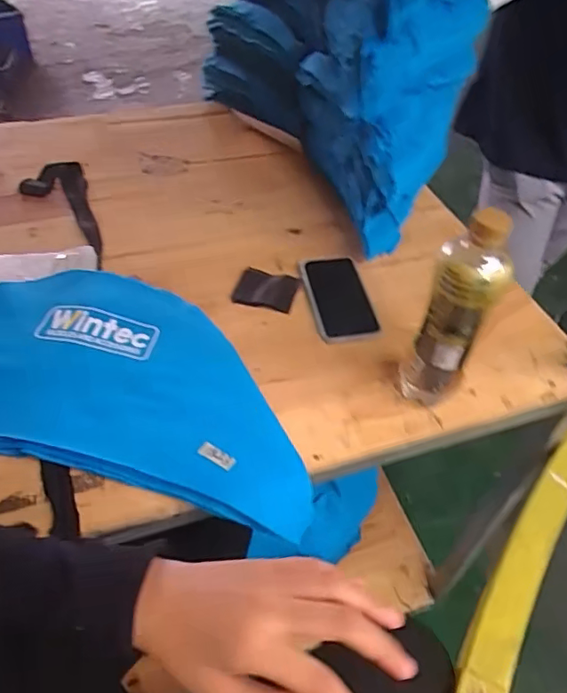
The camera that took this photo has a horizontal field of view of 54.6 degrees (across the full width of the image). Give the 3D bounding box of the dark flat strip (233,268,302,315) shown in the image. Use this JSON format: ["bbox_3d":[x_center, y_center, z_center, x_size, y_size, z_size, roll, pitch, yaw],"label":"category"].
[{"bbox_3d":[-0.020,-0.072,0.691,0.073,0.004,0.062,14,48,8],"label":"dark flat strip"}]

